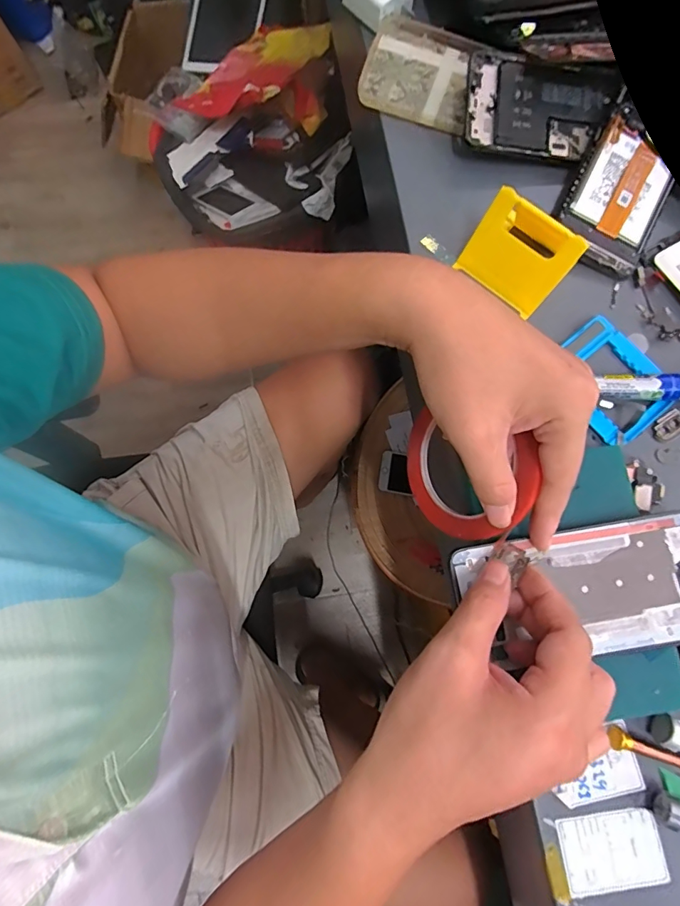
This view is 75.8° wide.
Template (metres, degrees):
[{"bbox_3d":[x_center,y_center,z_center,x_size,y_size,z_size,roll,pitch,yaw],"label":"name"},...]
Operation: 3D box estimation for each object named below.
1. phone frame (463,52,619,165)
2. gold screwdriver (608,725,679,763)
[{"bbox_3d":[0.157,-0.270,0.347,0.126,0.006,0.069,7,94,-4],"label":"phone frame"},{"bbox_3d":[0.215,0.191,0.266,0.099,0.008,0.010,20,78,4],"label":"gold screwdriver"}]

